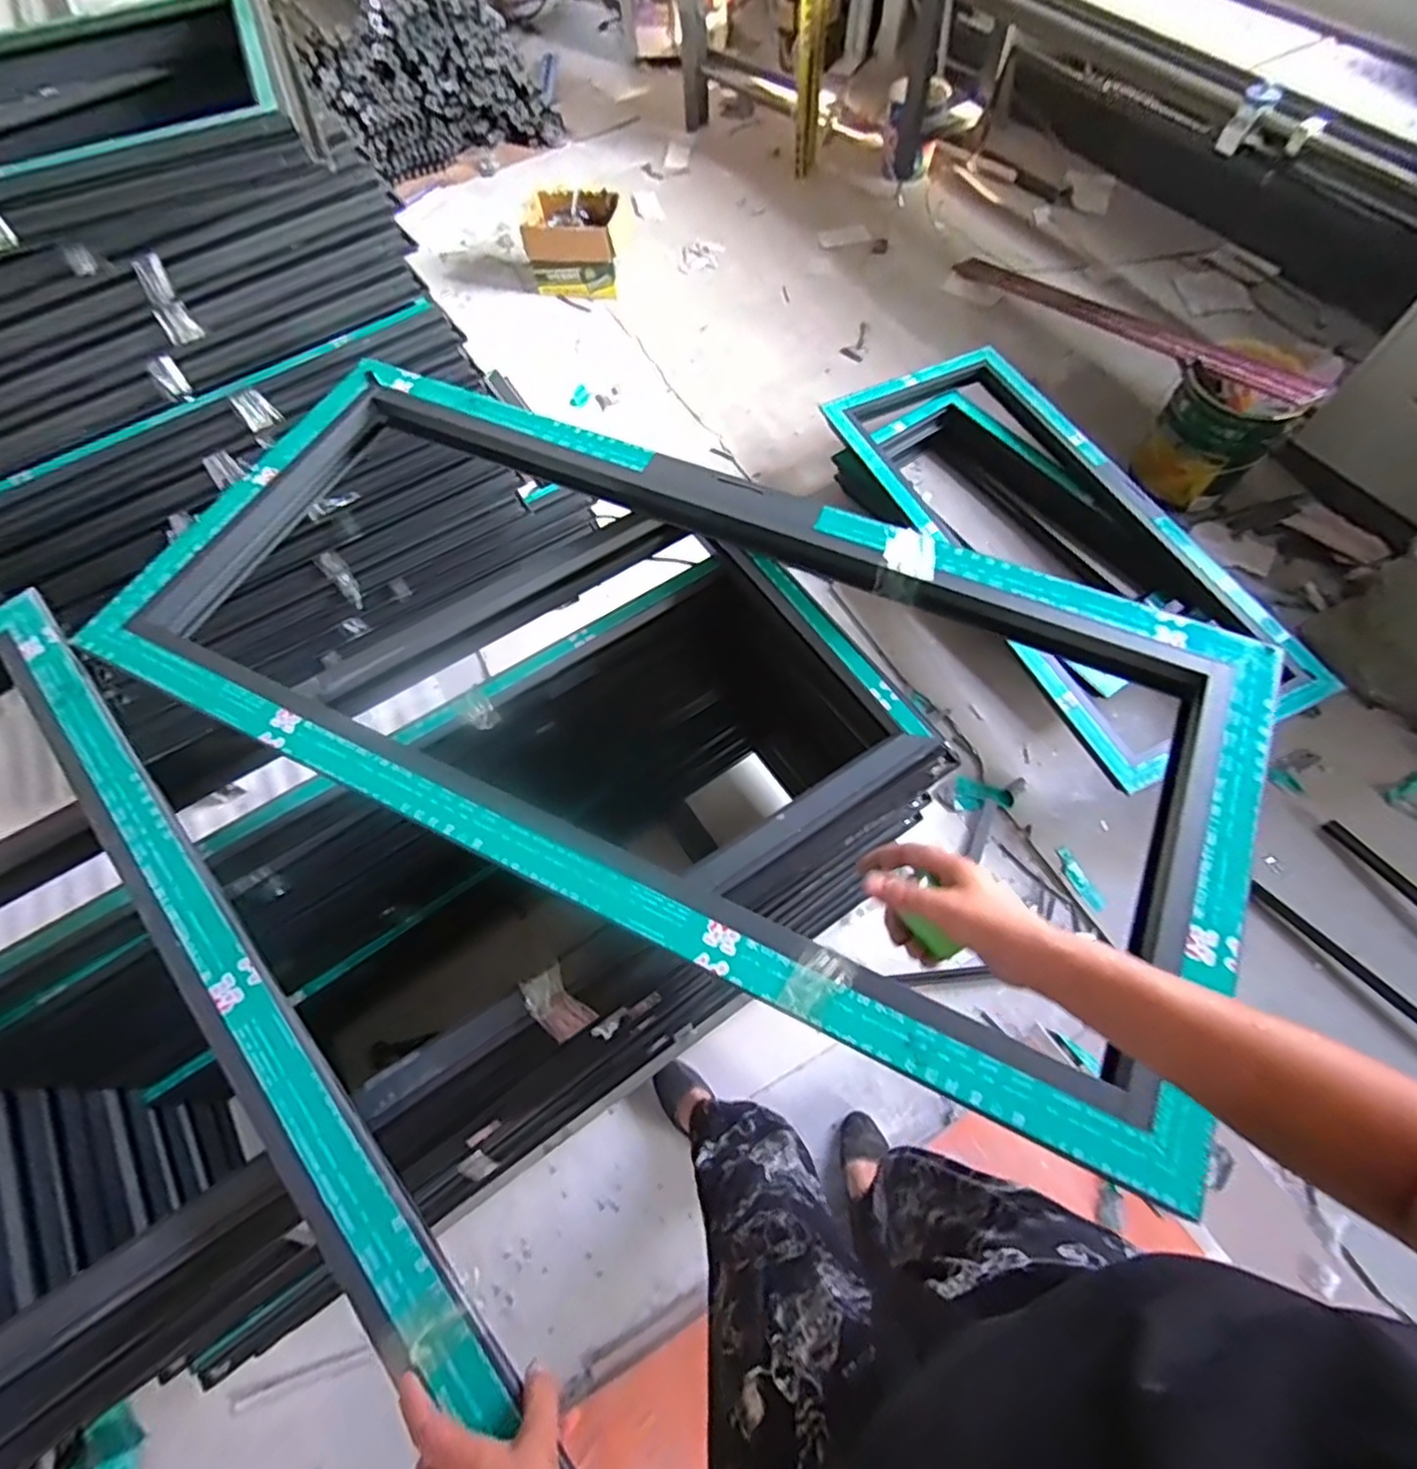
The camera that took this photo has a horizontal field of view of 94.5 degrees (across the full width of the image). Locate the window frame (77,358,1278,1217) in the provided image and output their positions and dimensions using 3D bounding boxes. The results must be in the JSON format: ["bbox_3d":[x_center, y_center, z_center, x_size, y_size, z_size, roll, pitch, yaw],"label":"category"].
[{"bbox_3d":[-0.073,-0.097,0.779,1.289,0.047,0.581,24,66,14],"label":"window frame"}]

